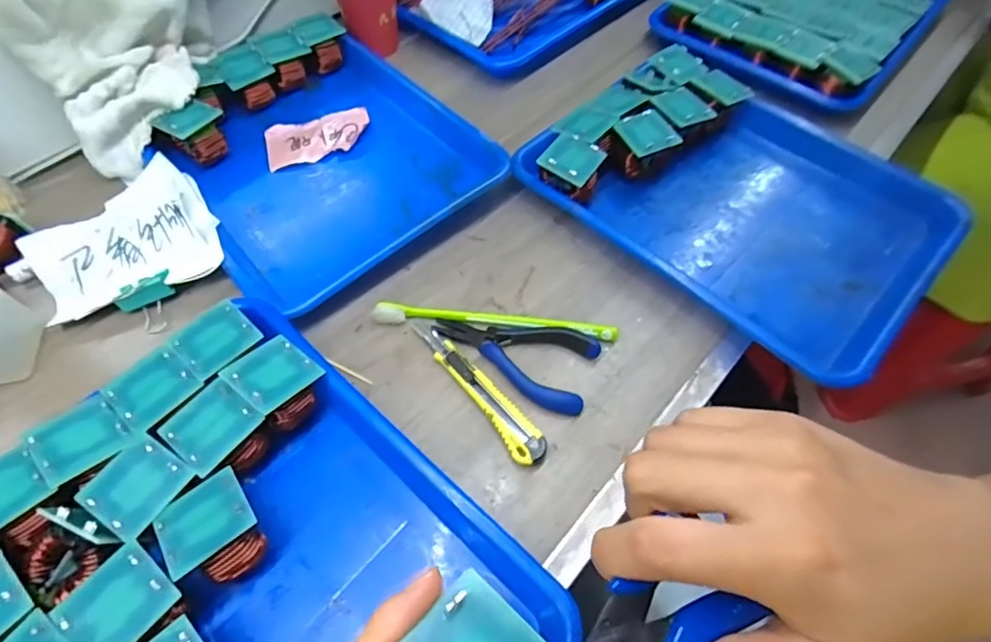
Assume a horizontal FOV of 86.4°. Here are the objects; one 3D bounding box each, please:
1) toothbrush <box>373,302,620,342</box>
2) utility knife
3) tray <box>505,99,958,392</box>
[{"bbox_3d":[0.000,0.001,0.410,0.187,0.016,0.015,5,58,3],"label":"toothbrush"},{"bbox_3d":[-0.013,0.046,0.382,0.023,0.017,0.138,-33,64,-19],"label":"utility knife"},{"bbox_3d":[0.218,-0.113,0.466,0.271,0.051,0.313,-38,66,-22],"label":"tray"}]

